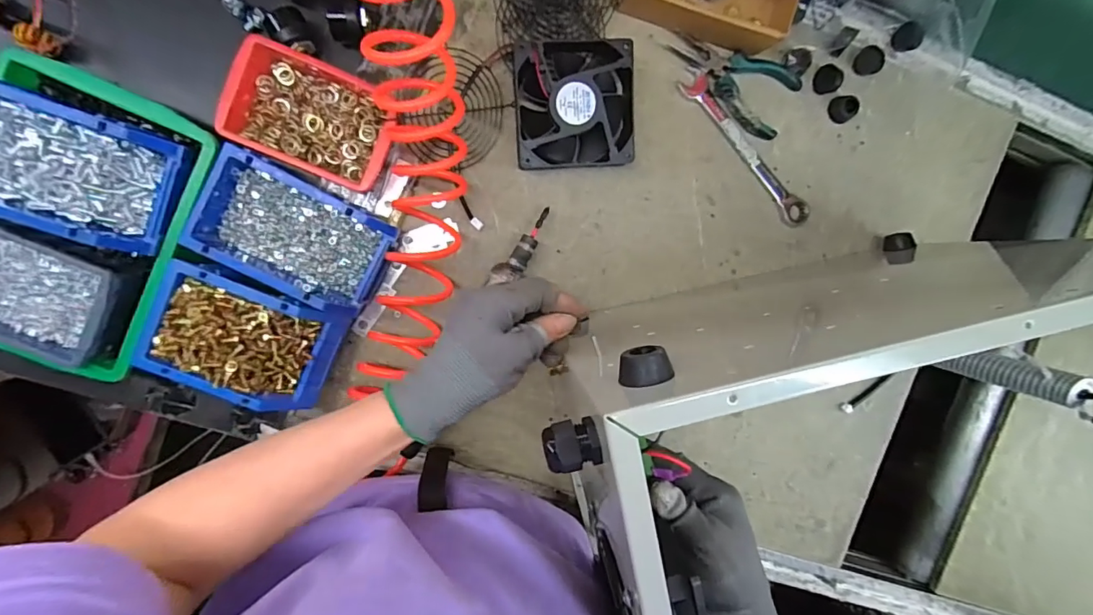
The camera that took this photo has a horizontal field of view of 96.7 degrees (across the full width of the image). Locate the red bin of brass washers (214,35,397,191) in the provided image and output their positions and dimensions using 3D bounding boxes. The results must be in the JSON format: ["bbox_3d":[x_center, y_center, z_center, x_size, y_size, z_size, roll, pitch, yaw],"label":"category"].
[{"bbox_3d":[-0.222,-0.184,0.477,0.151,0.051,0.103,22,92,-9],"label":"red bin of brass washers"}]

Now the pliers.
[{"bbox_3d":[0.203,-0.258,0.537,0.157,0.018,0.073,30,91,-9],"label":"pliers"}]

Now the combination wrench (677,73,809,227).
[{"bbox_3d":[0.231,-0.177,0.557,0.028,0.009,0.212,-44,99,-1],"label":"combination wrench"}]

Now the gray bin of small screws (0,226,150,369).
[{"bbox_3d":[-0.454,-0.011,0.426,0.151,0.043,0.107,22,93,-8],"label":"gray bin of small screws"}]

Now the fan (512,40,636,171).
[{"bbox_3d":[0.030,-0.207,0.506,0.122,0.041,0.125,-4,96,-7],"label":"fan"}]

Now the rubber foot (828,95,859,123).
[{"bbox_3d":[0.345,-0.230,0.562,0.026,0.018,0.029,-23,98,-5],"label":"rubber foot"}]

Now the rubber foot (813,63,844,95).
[{"bbox_3d":[0.319,-0.259,0.553,0.024,0.019,0.030,-28,98,-4],"label":"rubber foot"}]

